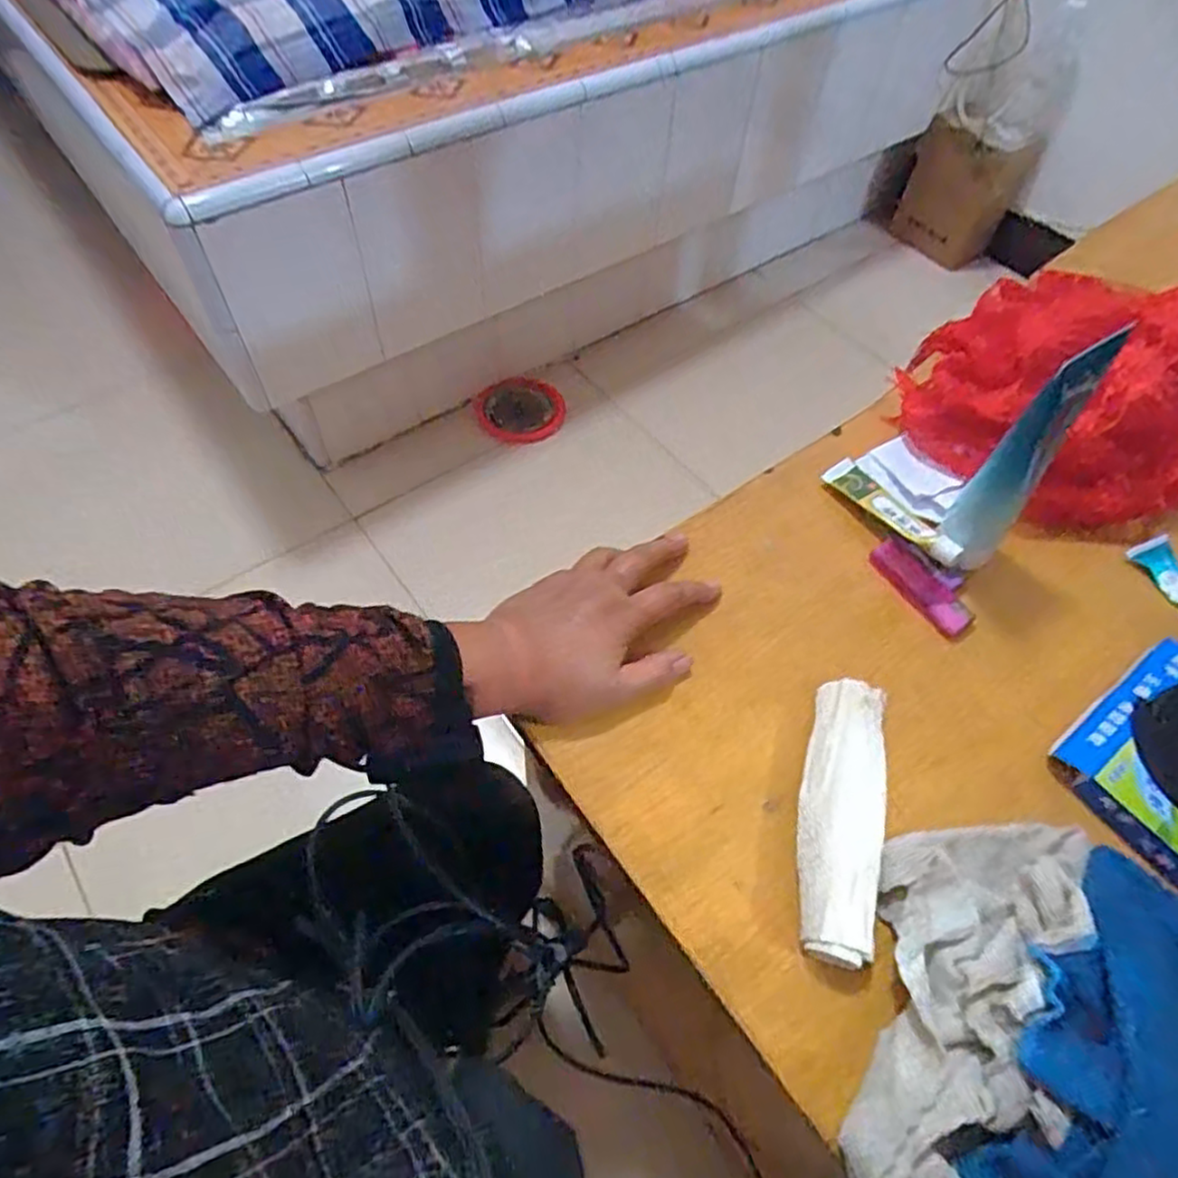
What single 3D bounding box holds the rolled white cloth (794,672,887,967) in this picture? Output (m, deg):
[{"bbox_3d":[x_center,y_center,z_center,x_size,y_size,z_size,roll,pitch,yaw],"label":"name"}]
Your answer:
[{"bbox_3d":[0.146,0.130,0.418,0.043,0.026,0.160,15,58,6],"label":"rolled white cloth"}]

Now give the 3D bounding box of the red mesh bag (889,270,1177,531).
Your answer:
[{"bbox_3d":[0.453,-0.198,0.607,0.393,0.084,0.240,-34,65,-22],"label":"red mesh bag"}]

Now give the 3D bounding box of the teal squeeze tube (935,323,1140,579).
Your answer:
[{"bbox_3d":[0.286,-0.076,0.470,0.058,0.178,0.041,-37,66,-23],"label":"teal squeeze tube"}]

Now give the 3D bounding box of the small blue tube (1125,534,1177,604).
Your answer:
[{"bbox_3d":[0.444,0.001,0.526,0.040,0.015,0.087,-17,60,-13],"label":"small blue tube"}]

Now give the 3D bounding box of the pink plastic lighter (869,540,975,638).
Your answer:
[{"bbox_3d":[0.238,-0.002,0.512,0.027,0.007,0.081,-29,64,-19],"label":"pink plastic lighter"}]

